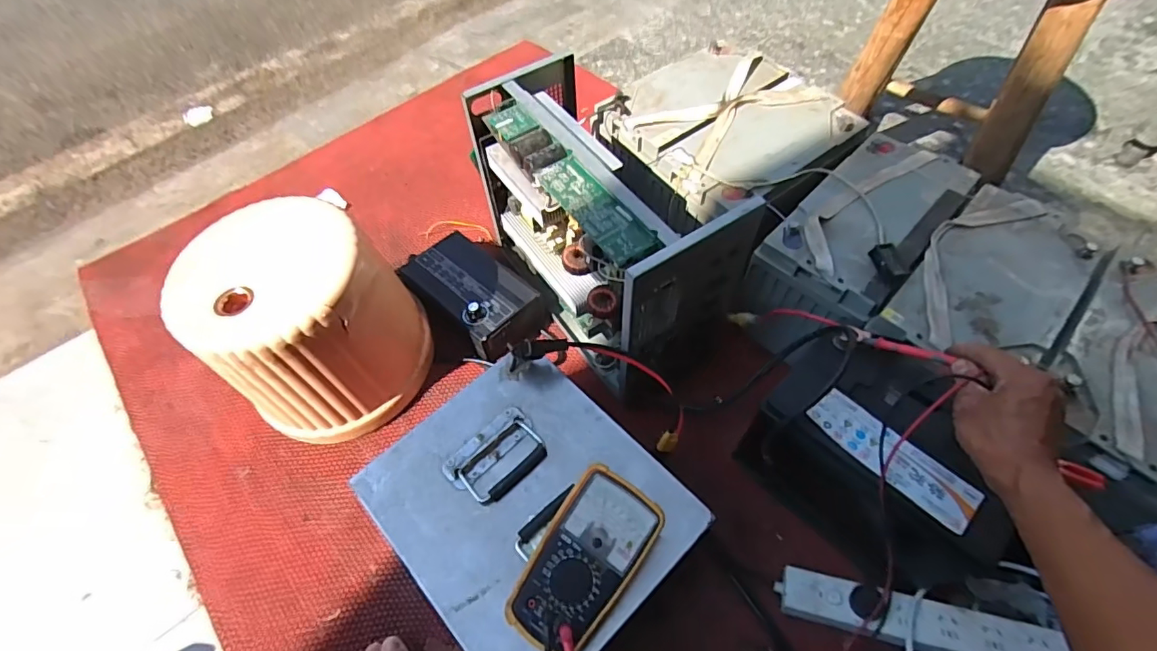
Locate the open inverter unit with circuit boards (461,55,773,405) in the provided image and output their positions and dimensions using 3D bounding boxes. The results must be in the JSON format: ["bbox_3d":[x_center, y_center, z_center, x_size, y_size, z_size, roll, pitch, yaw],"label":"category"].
[{"bbox_3d":[0.039,-0.147,0.782,0.221,0.315,0.418,-32,63,-17],"label":"open inverter unit with circuit boards"}]

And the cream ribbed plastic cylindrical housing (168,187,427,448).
[{"bbox_3d":[-0.376,-0.002,0.753,0.248,0.259,0.253,-32,62,-18],"label":"cream ribbed plastic cylindrical housing"}]

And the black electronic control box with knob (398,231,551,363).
[{"bbox_3d":[-0.180,-0.048,0.880,0.251,0.079,0.140,39,67,22],"label":"black electronic control box with knob"}]

